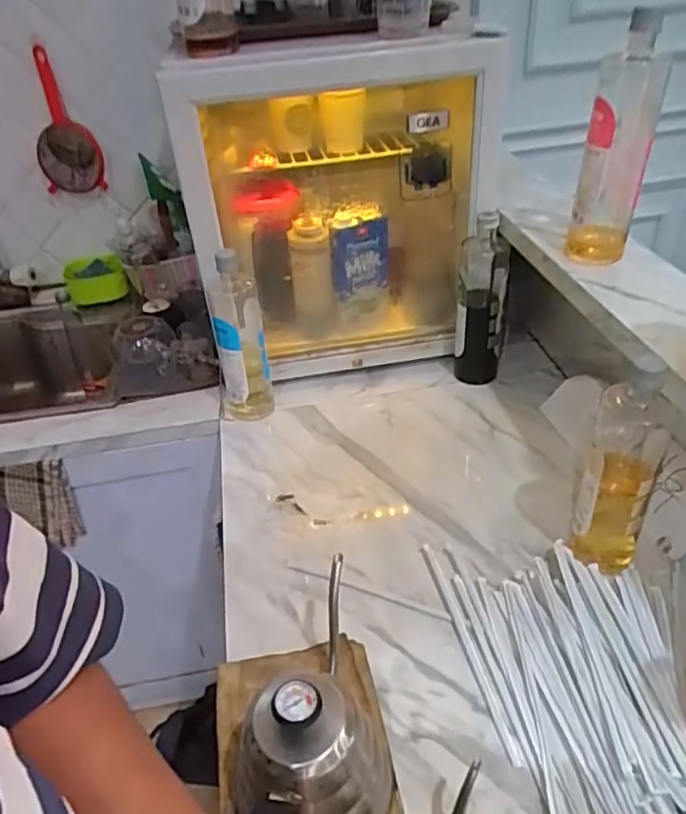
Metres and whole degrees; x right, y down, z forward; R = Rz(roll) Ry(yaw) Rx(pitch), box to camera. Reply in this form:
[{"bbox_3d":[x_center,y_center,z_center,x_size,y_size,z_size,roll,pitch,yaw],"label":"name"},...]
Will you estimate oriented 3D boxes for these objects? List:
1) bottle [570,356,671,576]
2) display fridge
[{"bbox_3d":[0.294,0.065,0.653,0.072,0.248,0.060,12,41,21],"label":"bottle"},{"bbox_3d":[-0.022,-0.341,1.037,0.445,0.459,0.377,-8,38,-5],"label":"display fridge"}]

